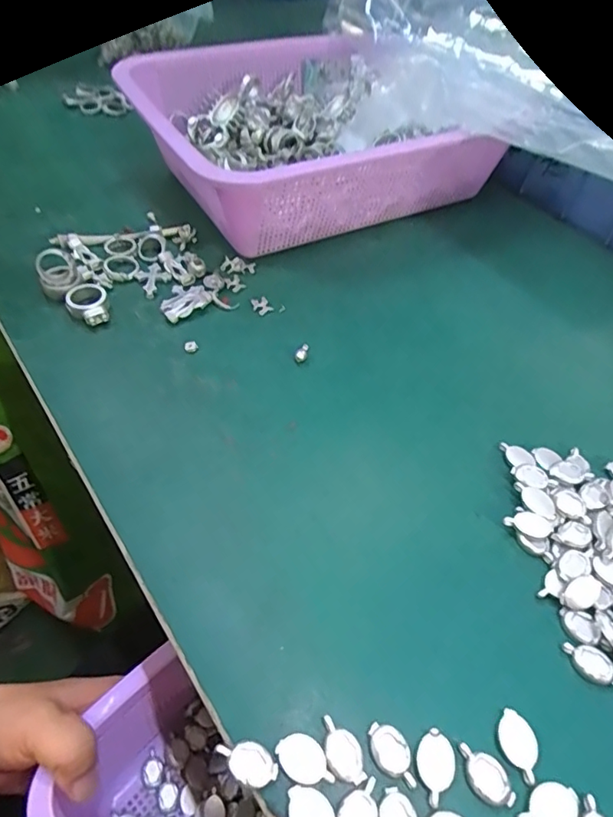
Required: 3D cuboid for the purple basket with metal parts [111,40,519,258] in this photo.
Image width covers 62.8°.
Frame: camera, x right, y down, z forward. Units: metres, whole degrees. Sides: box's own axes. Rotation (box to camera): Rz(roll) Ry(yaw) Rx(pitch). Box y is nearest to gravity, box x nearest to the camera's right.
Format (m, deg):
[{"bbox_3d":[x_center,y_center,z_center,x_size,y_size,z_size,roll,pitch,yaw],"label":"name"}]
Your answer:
[{"bbox_3d":[0.001,-0.227,0.430,0.260,0.083,0.216,-22,56,-21],"label":"purple basket with metal parts"}]

